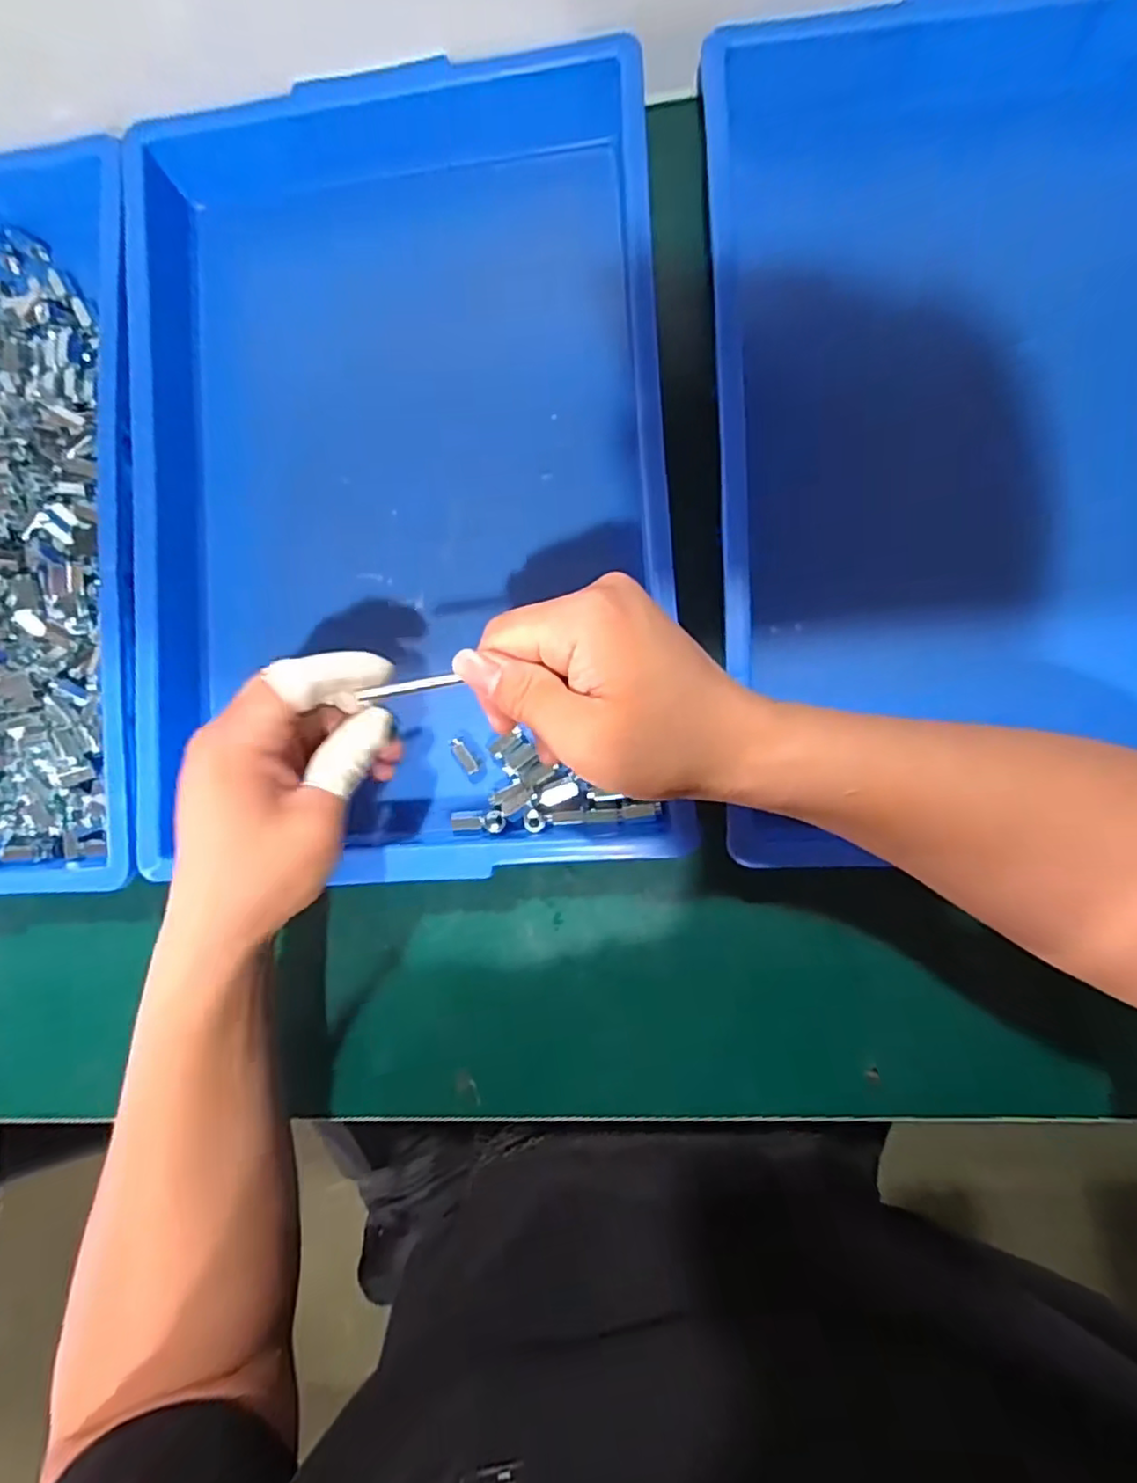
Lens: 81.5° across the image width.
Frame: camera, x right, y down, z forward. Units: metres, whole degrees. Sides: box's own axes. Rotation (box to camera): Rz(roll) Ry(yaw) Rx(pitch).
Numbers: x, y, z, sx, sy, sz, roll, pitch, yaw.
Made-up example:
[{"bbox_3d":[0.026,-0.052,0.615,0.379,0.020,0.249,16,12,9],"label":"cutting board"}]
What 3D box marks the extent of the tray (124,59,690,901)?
[{"bbox_3d":[-0.092,-0.138,0.366,0.284,0.065,0.409,-3,88,5],"label":"tray"}]

